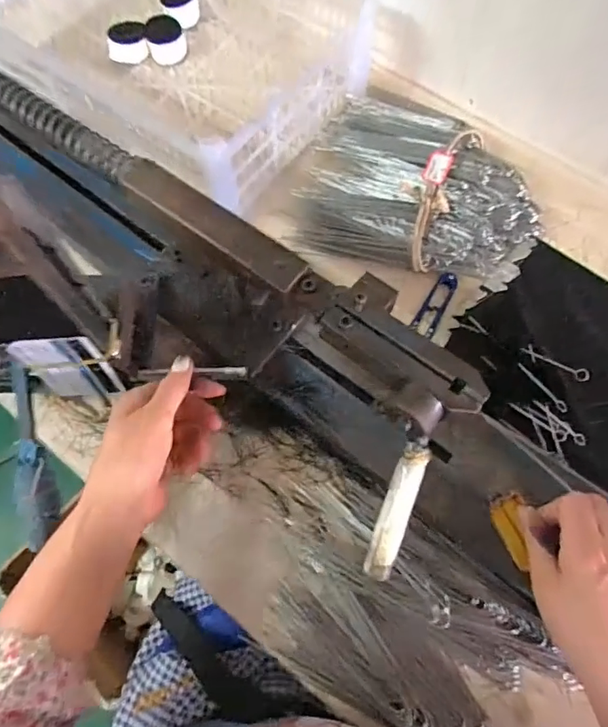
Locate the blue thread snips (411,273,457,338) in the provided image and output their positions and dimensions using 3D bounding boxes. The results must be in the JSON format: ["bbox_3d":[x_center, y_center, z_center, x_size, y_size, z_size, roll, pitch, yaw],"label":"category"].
[{"bbox_3d":[0.138,-0.063,0.517,0.025,0.012,0.073,29,70,11],"label":"blue thread snips"}]

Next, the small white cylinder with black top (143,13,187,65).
[{"bbox_3d":[-0.176,-0.413,0.635,0.047,0.037,0.042,-15,68,-6],"label":"small white cylinder with black top"}]

